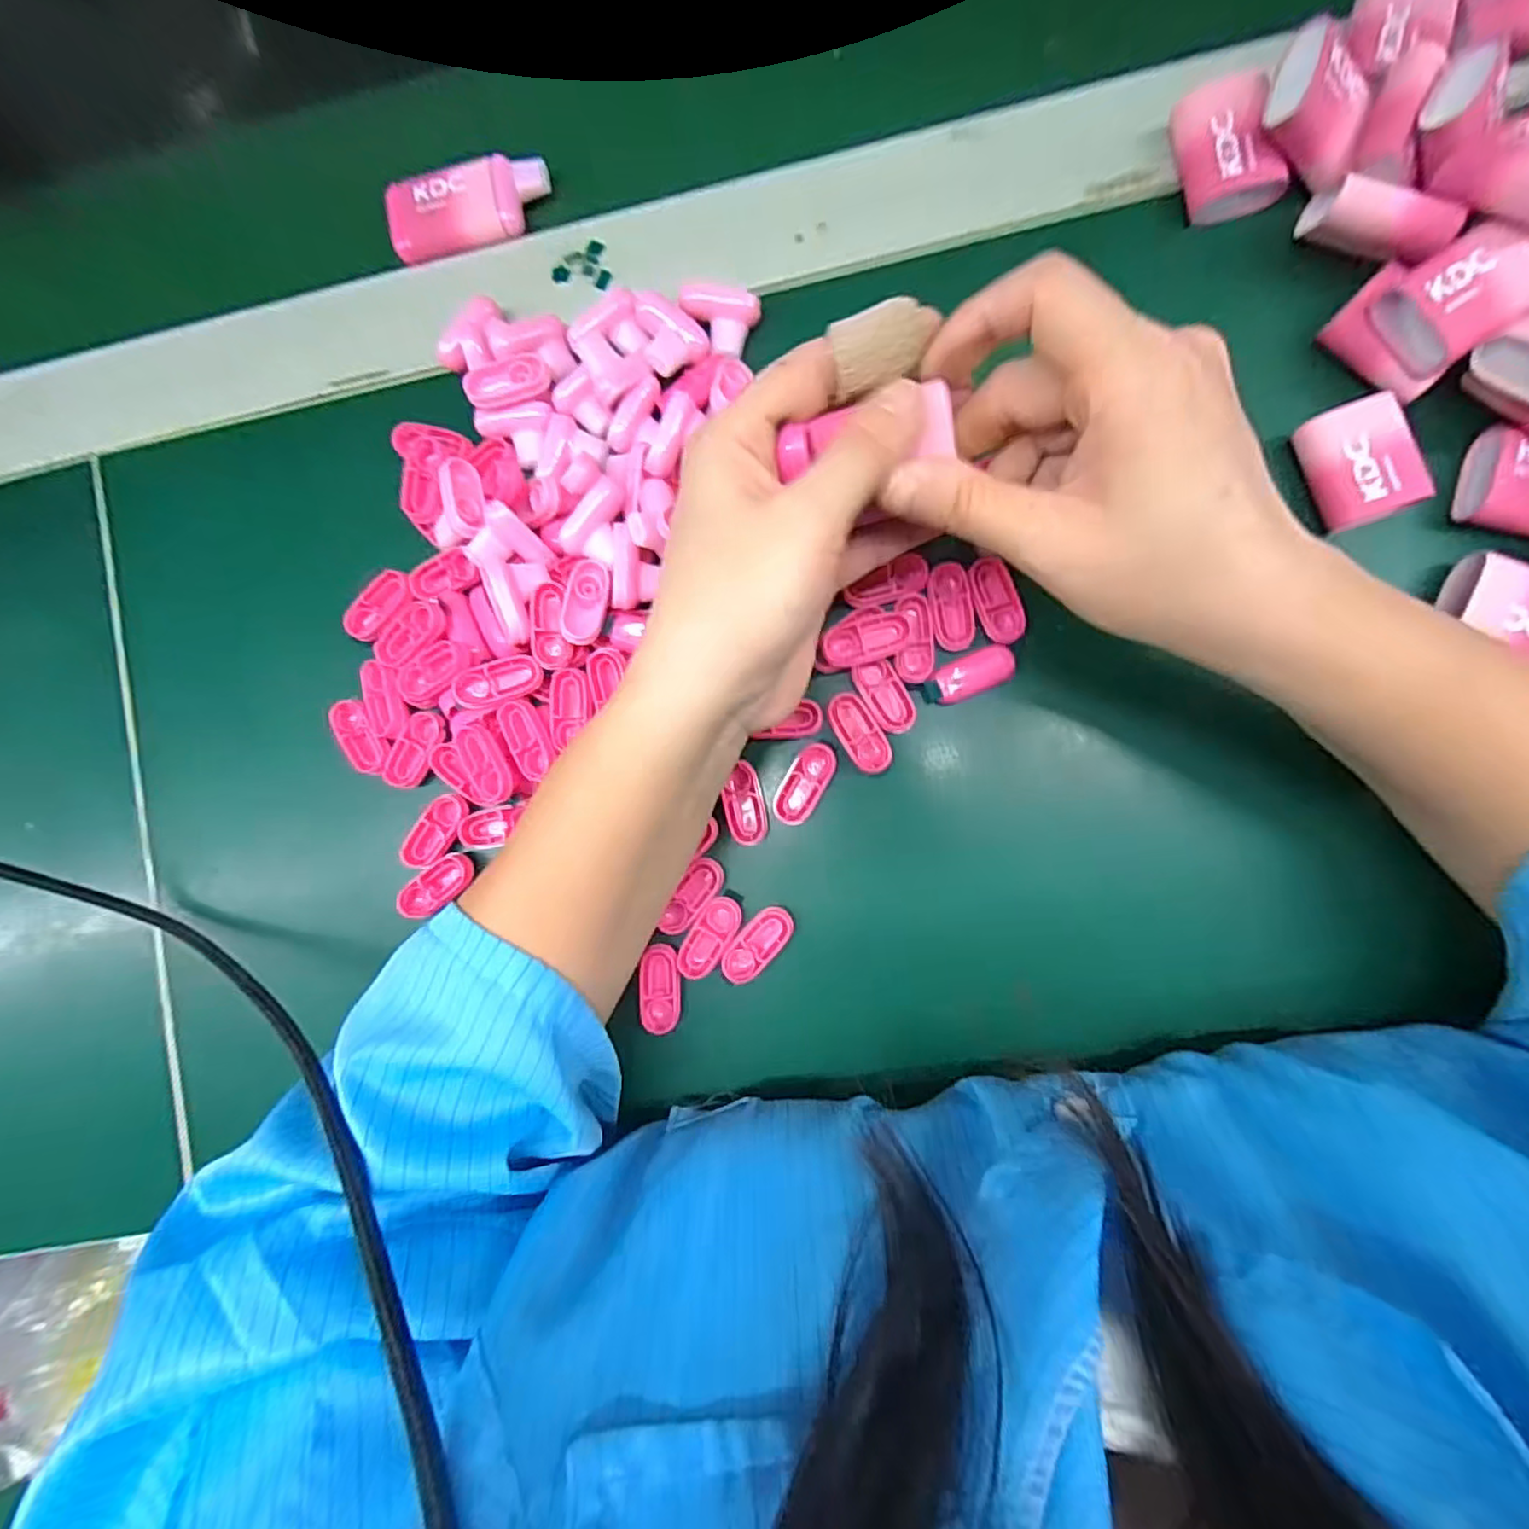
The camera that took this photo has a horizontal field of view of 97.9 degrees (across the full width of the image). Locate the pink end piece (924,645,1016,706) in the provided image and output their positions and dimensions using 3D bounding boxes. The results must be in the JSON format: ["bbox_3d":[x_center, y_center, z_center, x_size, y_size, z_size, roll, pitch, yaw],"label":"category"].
[{"bbox_3d":[0.080,-0.034,0.259,0.035,0.006,0.016,-22,84,4],"label":"pink end piece"}]

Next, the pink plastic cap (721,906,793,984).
[{"bbox_3d":[-0.003,0.072,0.263,0.015,0.004,0.034,42,91,7],"label":"pink plastic cap"}]

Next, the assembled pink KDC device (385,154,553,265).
[{"bbox_3d":[-0.130,-0.245,0.295,0.071,0.012,0.033,-10,85,5],"label":"assembled pink KDC device"}]

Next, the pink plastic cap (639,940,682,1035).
[{"bbox_3d":[-0.042,0.089,0.266,0.016,0.005,0.034,-2,86,6],"label":"pink plastic cap"}]

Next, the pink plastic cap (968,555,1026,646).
[{"bbox_3d":[0.091,-0.064,0.259,0.015,0.004,0.034,-23,84,4],"label":"pink plastic cap"}]

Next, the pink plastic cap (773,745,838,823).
[{"bbox_3d":[0.016,0.008,0.266,0.016,0.005,0.034,31,90,7],"label":"pink plastic cap"}]

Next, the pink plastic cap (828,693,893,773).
[{"bbox_3d":[0.038,-0.013,0.263,0.016,0.004,0.034,-32,84,3],"label":"pink plastic cap"}]

